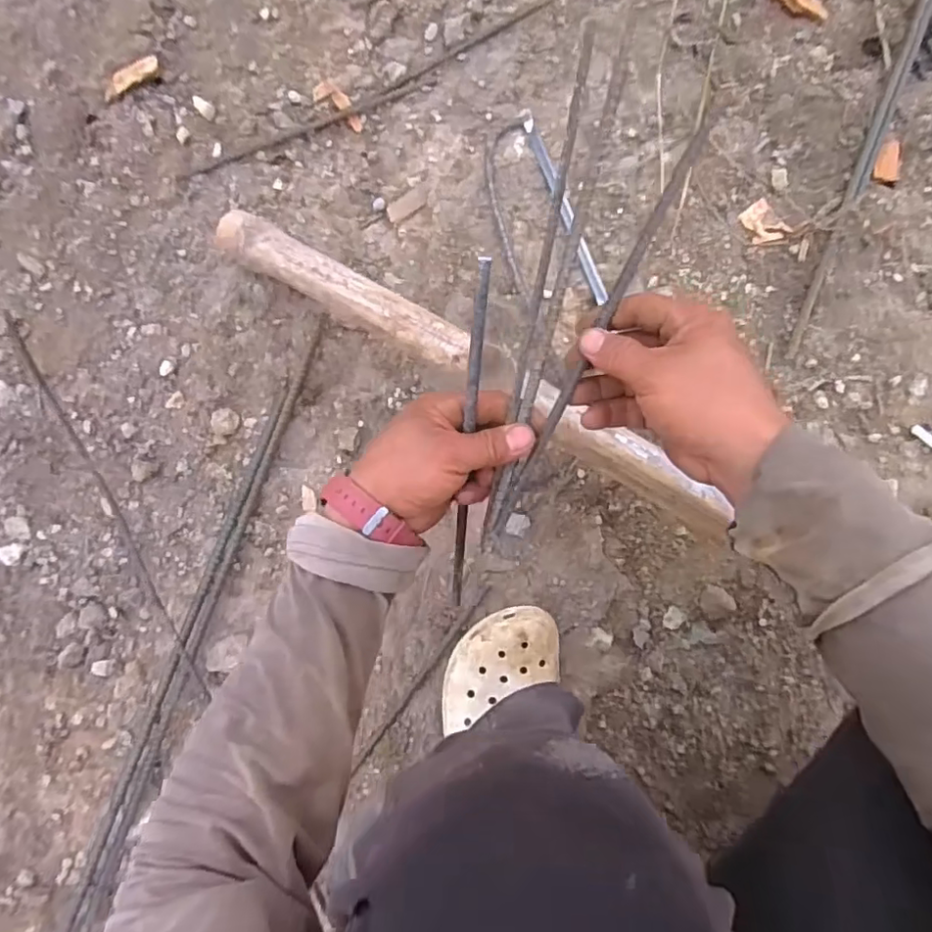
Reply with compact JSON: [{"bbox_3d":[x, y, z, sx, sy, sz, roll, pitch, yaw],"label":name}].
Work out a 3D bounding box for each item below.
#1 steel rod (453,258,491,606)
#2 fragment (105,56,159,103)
[{"bbox_3d":[0.001,0.001,0.414,0.009,0.009,0.294,10,130,7],"label":"steel rod"},{"bbox_3d":[-0.395,-0.455,0.686,0.076,0.014,0.019,-28,88,7],"label":"fragment"}]

